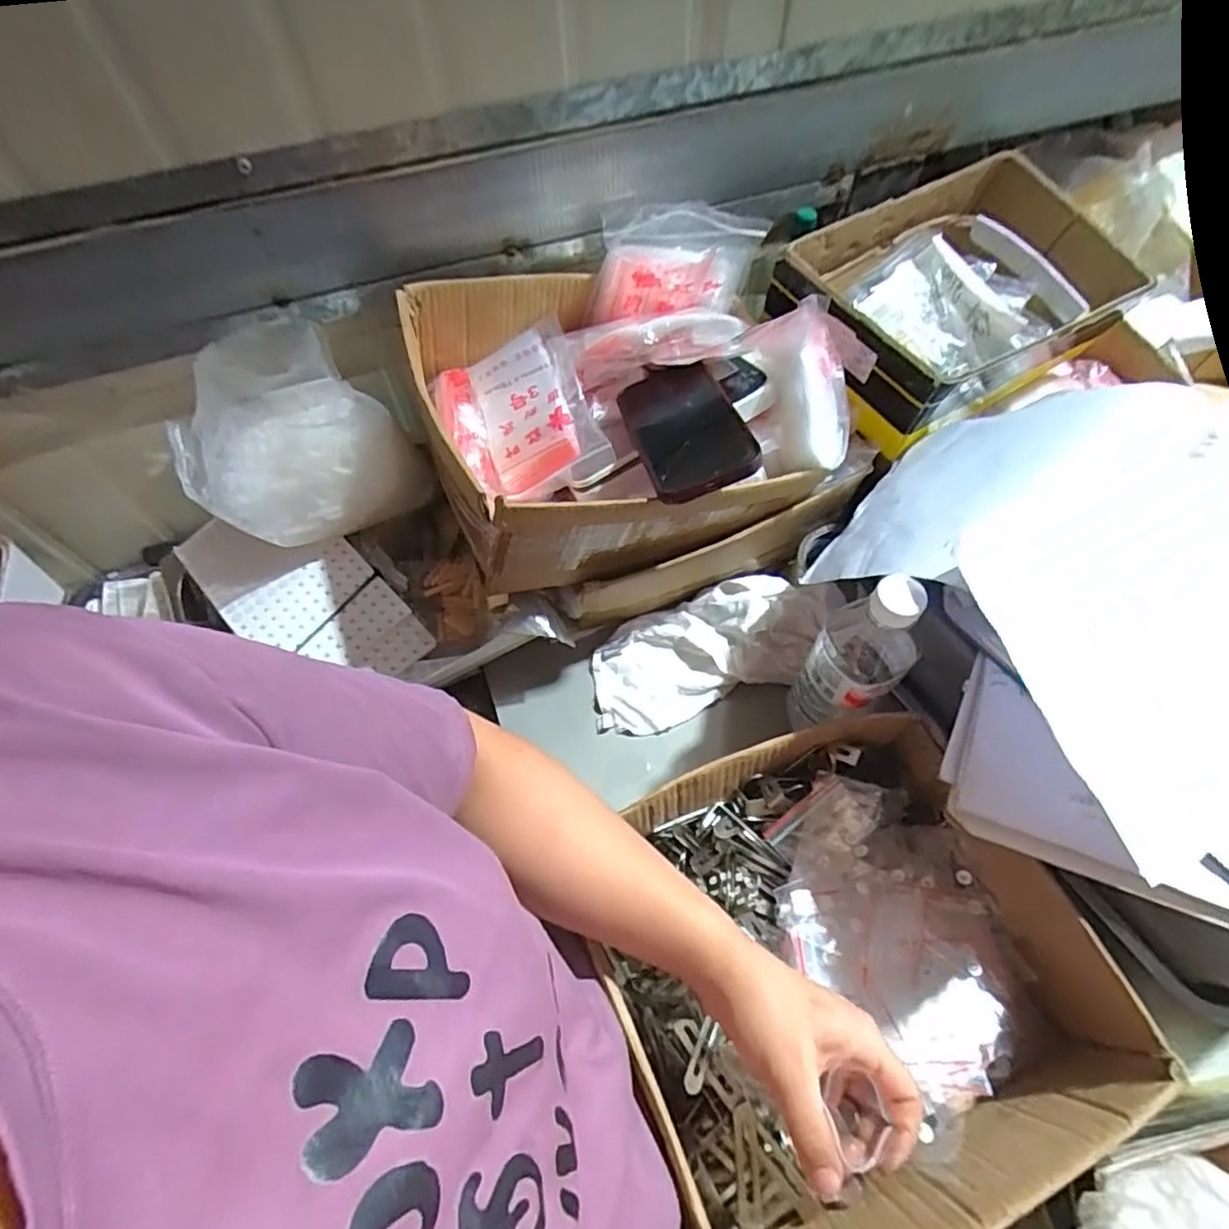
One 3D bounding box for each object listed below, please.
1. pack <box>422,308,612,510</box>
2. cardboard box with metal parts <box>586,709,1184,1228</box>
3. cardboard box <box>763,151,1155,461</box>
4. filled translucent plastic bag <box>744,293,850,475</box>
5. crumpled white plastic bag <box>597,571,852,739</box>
[{"bbox_3d":[-0.087,-0.174,0.561,0.133,0.042,0.178,-29,65,14],"label":"pack"},{"bbox_3d":[0.155,0.233,0.440,0.310,0.103,0.274,-22,61,-9],"label":"cardboard box with metal parts"},{"bbox_3d":[0.334,-0.312,0.619,0.331,0.107,0.197,-30,63,-14],"label":"cardboard box"},{"bbox_3d":[0.159,-0.192,0.540,0.070,0.060,0.138,-8,93,-2],"label":"filled translucent plastic bag"},{"bbox_3d":[0.094,0.032,0.626,0.249,0.045,0.115,-24,61,4],"label":"crumpled white plastic bag"}]

